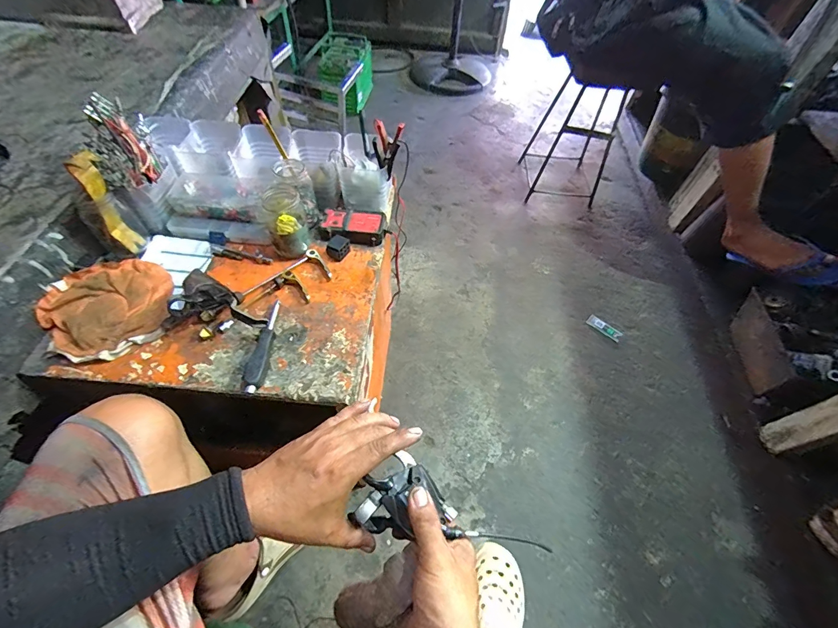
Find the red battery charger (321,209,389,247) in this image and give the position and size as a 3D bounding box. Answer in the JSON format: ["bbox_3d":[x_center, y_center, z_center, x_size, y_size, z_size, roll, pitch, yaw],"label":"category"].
[{"bbox_3d":[-0.110,-0.148,0.674,0.107,0.025,0.060,2,54,-3],"label":"red battery charger"}]

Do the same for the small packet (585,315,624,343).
[{"bbox_3d":[0.567,0.042,1.205,0.105,0.004,0.049,37,60,19],"label":"small packet"}]

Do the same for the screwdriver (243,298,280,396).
[{"bbox_3d":[-0.215,0.040,0.539,0.029,0.025,0.144,2,54,-3],"label":"screwdriver"}]

